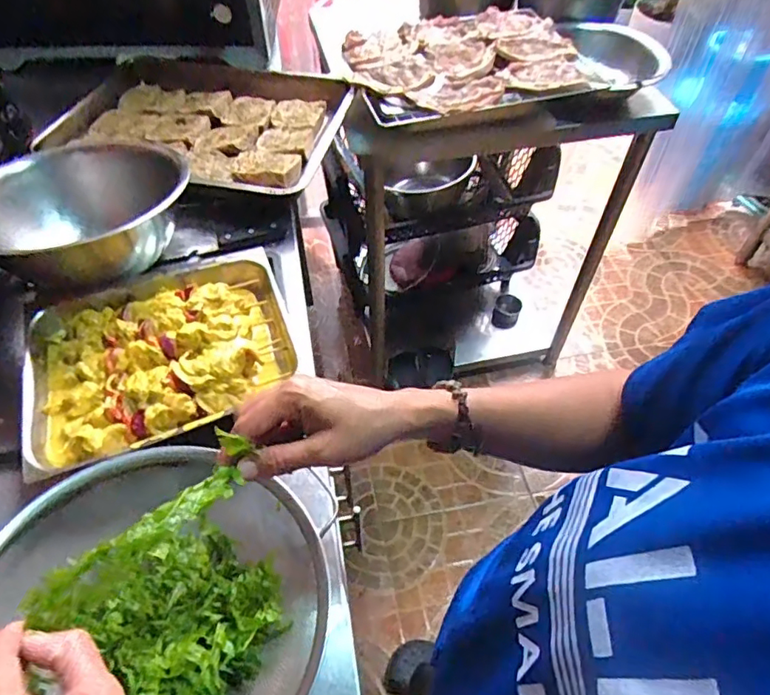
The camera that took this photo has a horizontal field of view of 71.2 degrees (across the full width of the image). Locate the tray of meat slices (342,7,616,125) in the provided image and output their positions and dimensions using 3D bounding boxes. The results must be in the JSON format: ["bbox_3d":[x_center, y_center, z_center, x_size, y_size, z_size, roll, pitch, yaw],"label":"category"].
[{"bbox_3d":[0.165,-0.484,0.901,0.443,0.057,0.260,-15,55,-12],"label":"tray of meat slices"}]

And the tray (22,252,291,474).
[{"bbox_3d":[-0.242,-0.001,0.581,0.273,0.043,0.232,-14,54,-12],"label":"tray"}]

